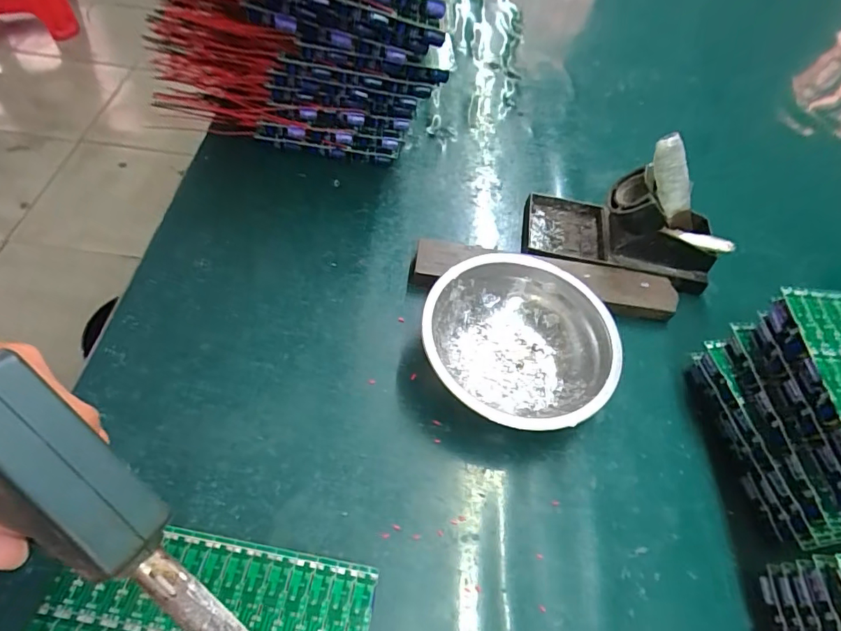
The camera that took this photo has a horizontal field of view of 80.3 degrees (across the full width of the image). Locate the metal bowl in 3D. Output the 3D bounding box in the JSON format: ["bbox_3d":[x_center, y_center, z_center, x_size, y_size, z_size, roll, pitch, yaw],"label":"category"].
[{"bbox_3d":[0.066,0.019,0.335,0.121,0.042,0.124,4,55,-5],"label":"metal bowl"}]

